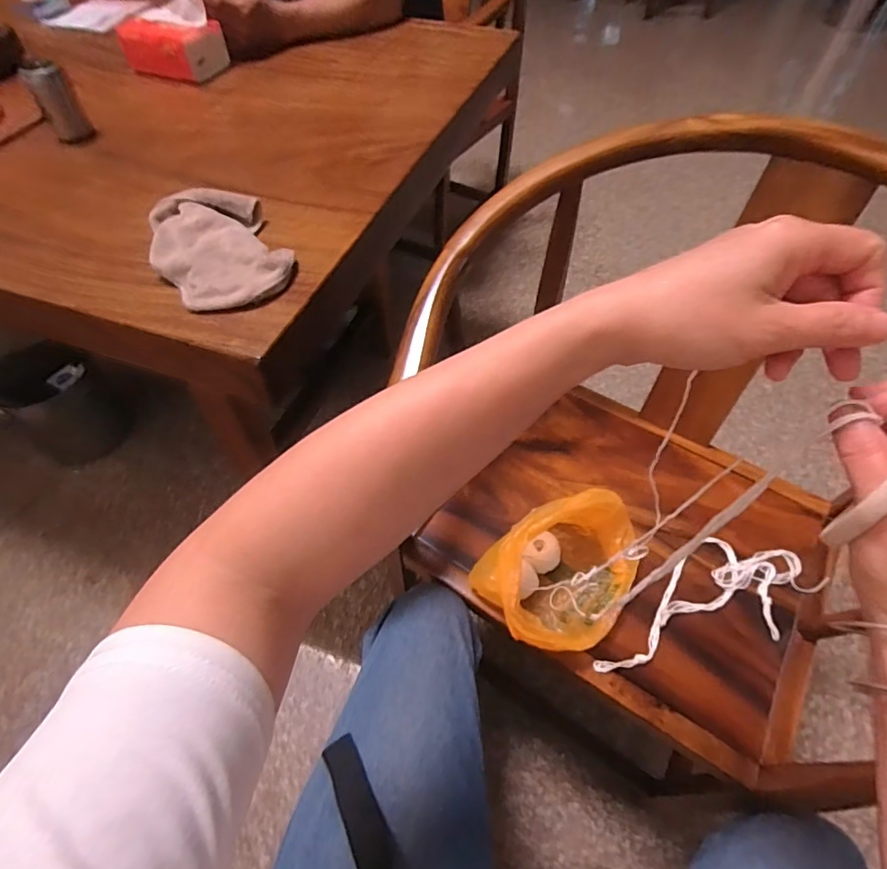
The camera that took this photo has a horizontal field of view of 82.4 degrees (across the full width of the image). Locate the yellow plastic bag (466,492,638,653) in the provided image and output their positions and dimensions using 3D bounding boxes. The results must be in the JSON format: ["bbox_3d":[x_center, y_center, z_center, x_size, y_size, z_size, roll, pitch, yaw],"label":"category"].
[{"bbox_3d":[0.154,0.166,0.618,0.202,0.117,0.151,-29,59,-20],"label":"yellow plastic bag"}]

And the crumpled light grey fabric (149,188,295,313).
[{"bbox_3d":[-0.231,-0.191,0.521,0.124,0.041,0.169,-27,58,-19],"label":"crumpled light grey fabric"}]

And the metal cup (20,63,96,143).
[{"bbox_3d":[-0.496,-0.425,0.660,0.043,0.097,0.043,-28,58,-20],"label":"metal cup"}]

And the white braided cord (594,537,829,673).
[{"bbox_3d":[0.337,0.232,0.644,0.308,0.018,0.130,-31,59,-22],"label":"white braided cord"}]

